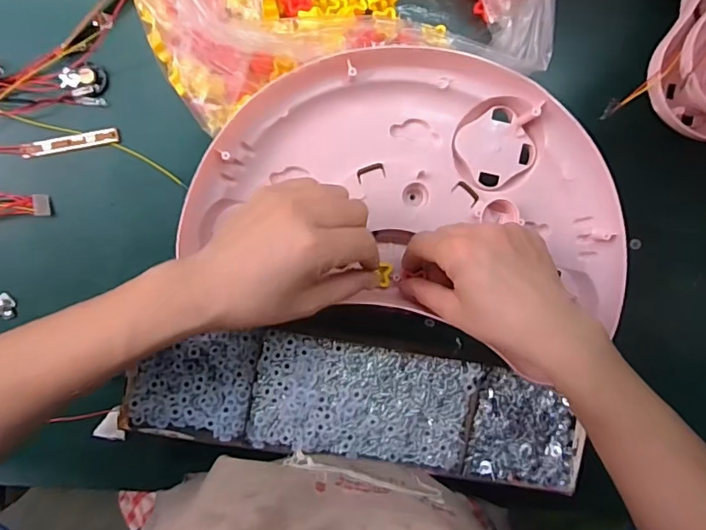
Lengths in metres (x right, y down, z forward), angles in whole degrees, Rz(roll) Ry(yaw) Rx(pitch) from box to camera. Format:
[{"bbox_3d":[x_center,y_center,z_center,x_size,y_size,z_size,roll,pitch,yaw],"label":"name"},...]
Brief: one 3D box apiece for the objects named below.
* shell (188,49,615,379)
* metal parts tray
[{"bbox_3d":[0.049,-0.059,0.393,0.331,0.038,0.199,10,93,-4],"label":"shell"},{"bbox_3d":[0.012,0.102,0.423,0.372,0.036,0.123,10,93,-6],"label":"metal parts tray"}]

